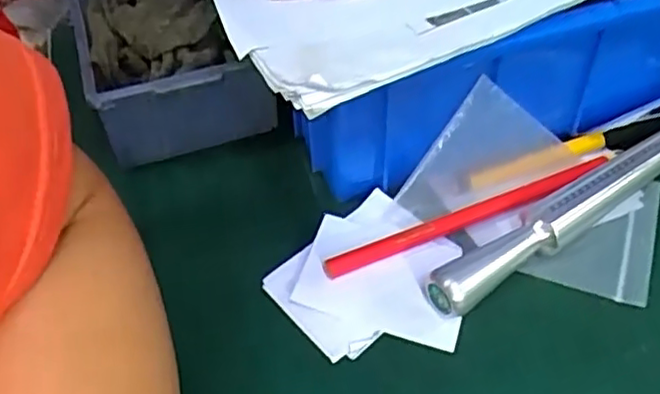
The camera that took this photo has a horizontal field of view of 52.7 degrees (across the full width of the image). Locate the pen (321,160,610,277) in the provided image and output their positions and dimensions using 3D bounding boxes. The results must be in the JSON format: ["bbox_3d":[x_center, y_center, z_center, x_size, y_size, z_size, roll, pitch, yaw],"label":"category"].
[{"bbox_3d":[0.067,0.008,0.315,0.147,0.014,0.012,-16,49,-13],"label":"pen"}]

